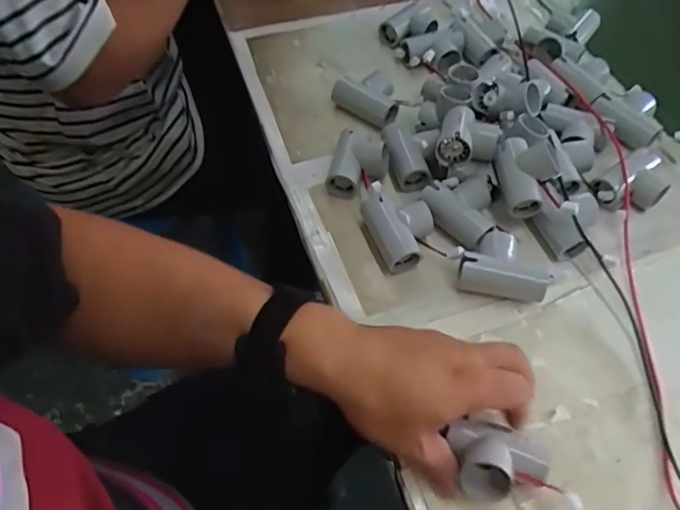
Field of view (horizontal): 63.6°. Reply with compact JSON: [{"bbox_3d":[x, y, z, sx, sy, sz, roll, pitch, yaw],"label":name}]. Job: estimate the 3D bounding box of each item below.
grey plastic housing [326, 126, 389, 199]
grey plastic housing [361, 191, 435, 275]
[{"bbox_3d":[0.020,-0.095,0.572,0.060,0.045,0.073,9,54,4],"label":"grey plastic housing"},{"bbox_3d":[0.060,-0.023,0.522,0.061,0.041,0.069,-17,57,-14],"label":"grey plastic housing"}]

